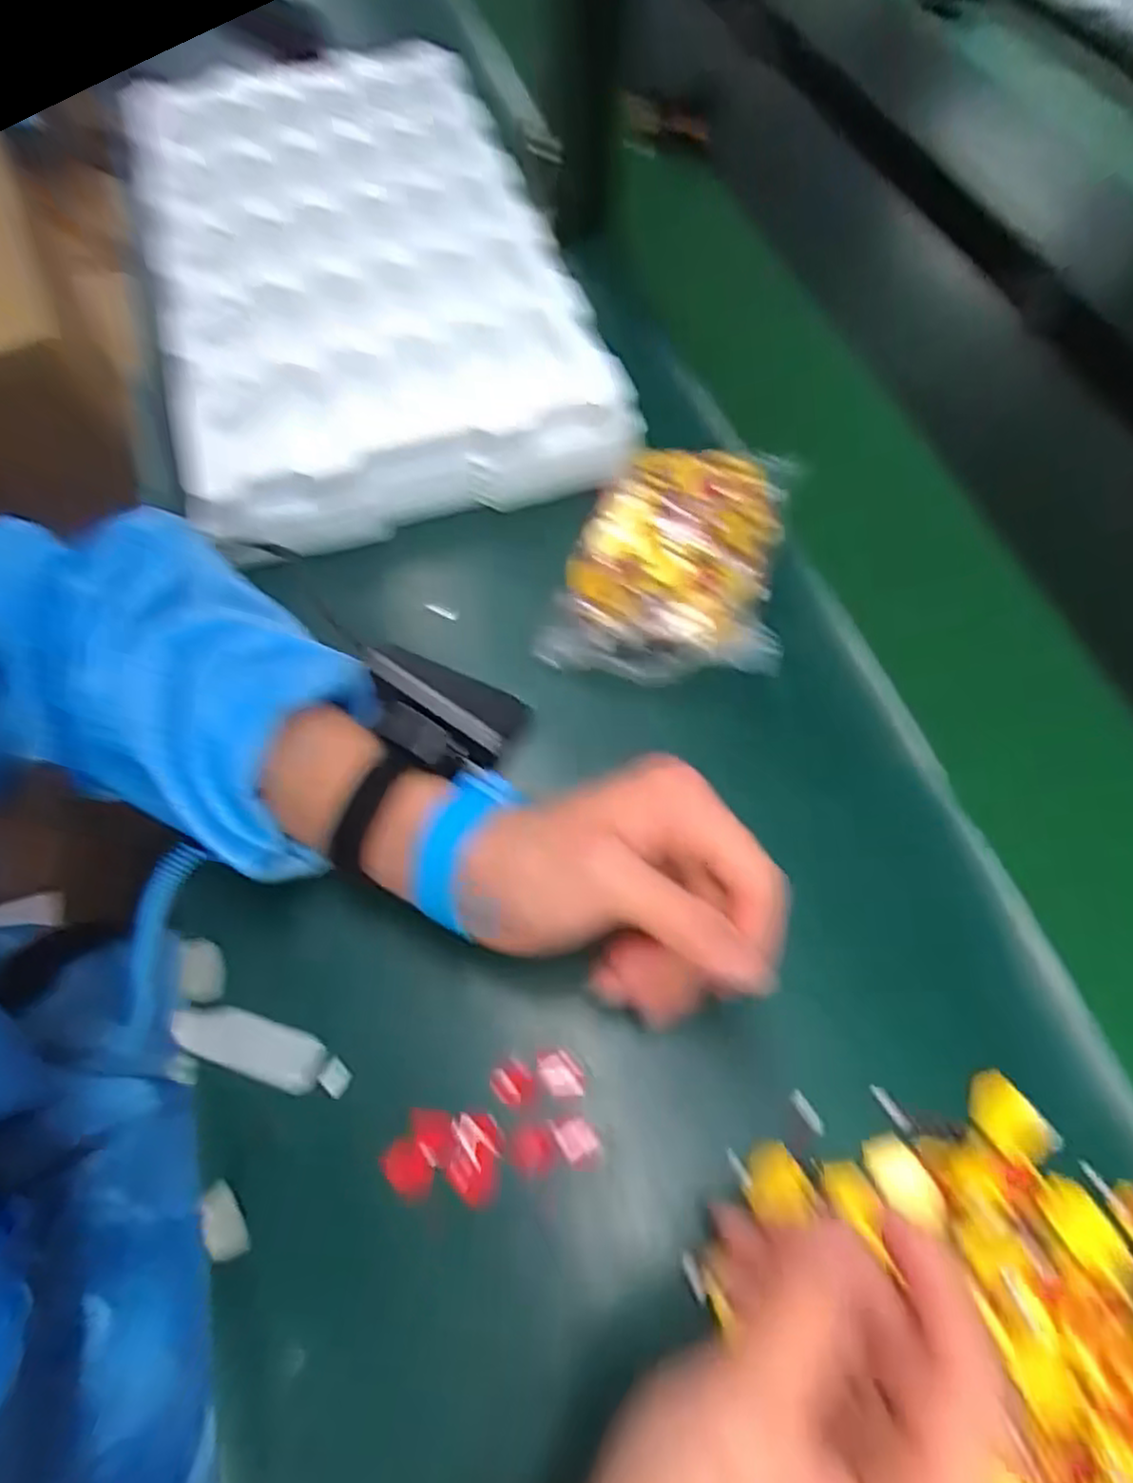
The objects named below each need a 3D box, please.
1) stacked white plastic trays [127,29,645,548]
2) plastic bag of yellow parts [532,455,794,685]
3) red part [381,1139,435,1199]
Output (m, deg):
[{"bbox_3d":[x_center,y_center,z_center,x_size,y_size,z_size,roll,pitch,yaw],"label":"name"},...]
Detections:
[{"bbox_3d":[-0.143,-0.333,0.510,0.254,0.062,0.459,-15,64,-10],"label":"stacked white plastic trays"},{"bbox_3d":[0.058,-0.098,0.404,0.111,0.035,0.150,13,63,4],"label":"plastic bag of yellow parts"},{"bbox_3d":[-0.062,0.167,0.291,0.015,0.009,0.021,-37,70,-19],"label":"red part"}]

